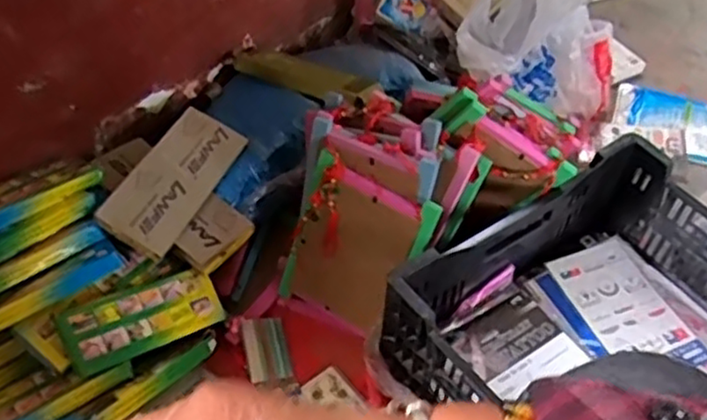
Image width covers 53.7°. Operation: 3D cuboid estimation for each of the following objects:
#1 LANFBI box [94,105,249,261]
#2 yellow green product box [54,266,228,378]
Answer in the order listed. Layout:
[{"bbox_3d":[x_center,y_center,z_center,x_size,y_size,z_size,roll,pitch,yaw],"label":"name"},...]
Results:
[{"bbox_3d":[-0.216,-0.041,0.851,0.088,0.014,0.213,35,52,-8],"label":"LANFBI box"},{"bbox_3d":[-0.236,0.120,0.786,0.178,0.028,0.076,-19,89,-42],"label":"yellow green product box"}]

